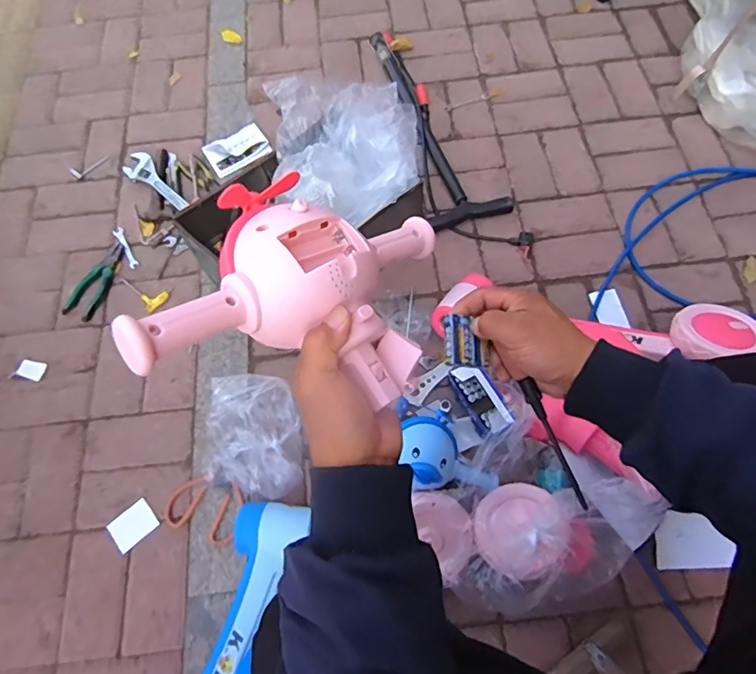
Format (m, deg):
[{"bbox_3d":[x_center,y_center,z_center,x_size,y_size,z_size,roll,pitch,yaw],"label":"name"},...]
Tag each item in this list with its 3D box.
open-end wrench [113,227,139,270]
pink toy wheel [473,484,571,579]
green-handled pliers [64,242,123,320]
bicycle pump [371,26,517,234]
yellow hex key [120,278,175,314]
[{"bbox_3d":[-0.560,-0.200,1.158,0.023,0.009,0.114,-30,71,-10],"label":"open-end wrench"},{"bbox_3d":[0.216,0.290,0.788,0.133,0.047,0.136,-12,38,10],"label":"pink toy wheel"},{"bbox_3d":[-0.601,-0.123,1.115,0.068,0.020,0.186,12,67,7],"label":"green-handled pliers"},{"bbox_3d":[0.126,-0.512,1.224,0.169,0.034,0.596,-15,67,-5],"label":"bicycle pump"},{"bbox_3d":[-0.495,-0.103,1.109,0.123,0.019,0.069,37,74,14],"label":"yellow hex key"}]

